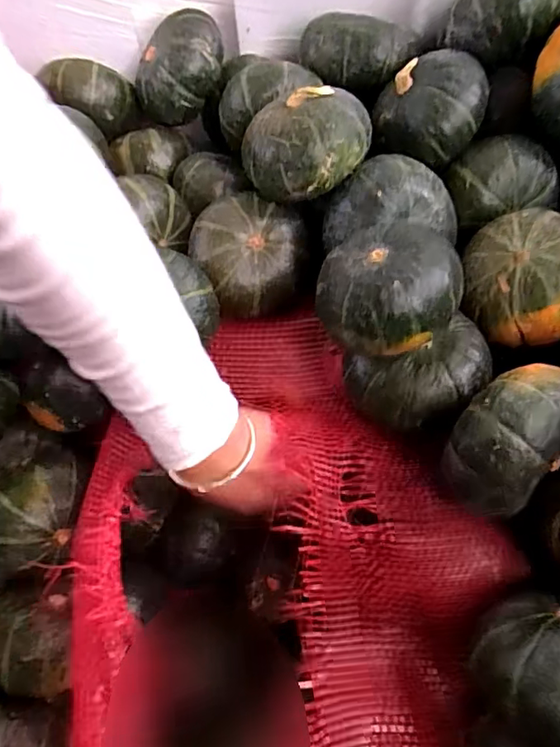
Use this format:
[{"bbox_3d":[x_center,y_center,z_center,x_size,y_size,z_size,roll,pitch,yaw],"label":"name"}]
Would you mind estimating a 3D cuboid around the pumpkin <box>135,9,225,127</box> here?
[{"bbox_3d":[-0.096,-0.285,0.509,0.084,0.074,0.074,-19,63,-9],"label":"pumpkin"}]

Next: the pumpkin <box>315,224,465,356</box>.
[{"bbox_3d":[0.065,-0.048,0.343,0.087,0.064,0.075,17,63,11],"label":"pumpkin"}]

